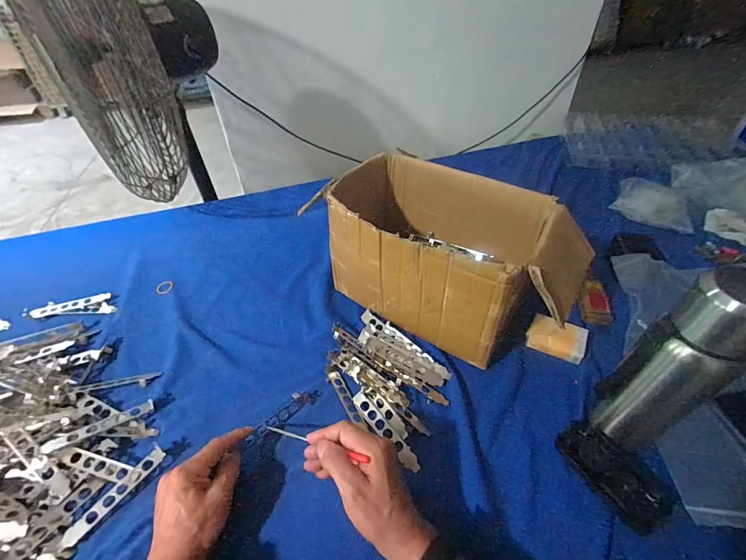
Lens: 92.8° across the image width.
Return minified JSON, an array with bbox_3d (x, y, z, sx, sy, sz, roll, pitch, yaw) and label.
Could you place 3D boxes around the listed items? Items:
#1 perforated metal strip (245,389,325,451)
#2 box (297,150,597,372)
[{"bbox_3d":[-0.119,0.178,0.472,0.115,0.013,0.021,-30,49,-34],"label":"perforated metal strip"},{"bbox_3d":[0.112,-0.041,0.553,0.361,0.184,0.213,24,50,26],"label":"box"}]

